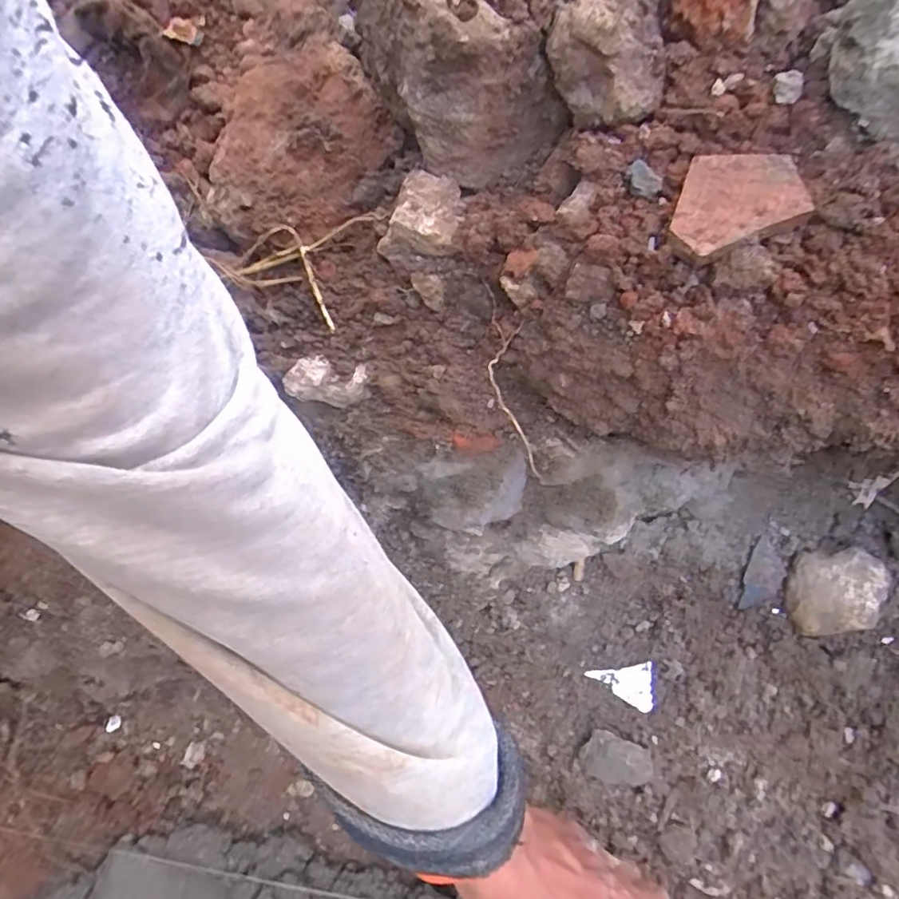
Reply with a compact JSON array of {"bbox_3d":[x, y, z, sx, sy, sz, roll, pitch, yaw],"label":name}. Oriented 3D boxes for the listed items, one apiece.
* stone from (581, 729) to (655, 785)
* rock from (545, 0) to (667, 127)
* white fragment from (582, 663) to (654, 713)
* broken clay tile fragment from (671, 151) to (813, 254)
[{"bbox_3d":[0.117,0.216,0.387,0.049,0.023,0.027,17,59,9],"label":"stone"},{"bbox_3d":[0.069,-0.171,0.244,0.053,0.045,0.044,12,58,6],"label":"rock"},{"bbox_3d":[0.123,0.170,0.403,0.044,0.004,0.033,-3,91,18],"label":"white fragment"},{"bbox_3d":[0.119,-0.101,0.229,0.047,0.004,0.049,15,74,20],"label":"broken clay tile fragment"}]

